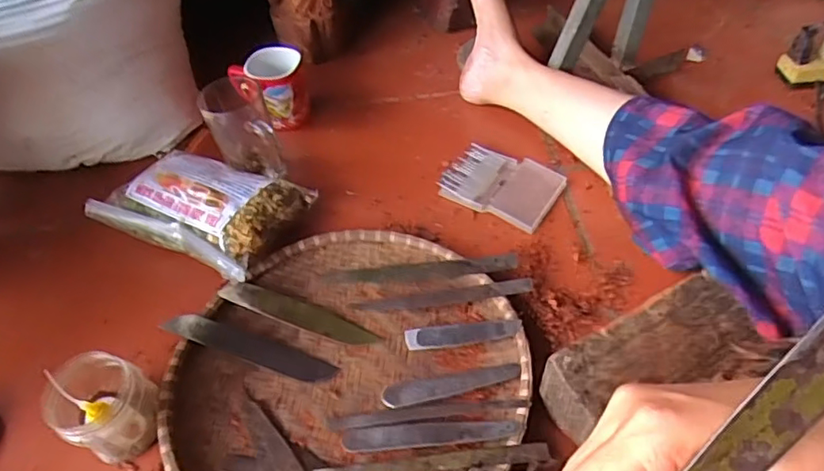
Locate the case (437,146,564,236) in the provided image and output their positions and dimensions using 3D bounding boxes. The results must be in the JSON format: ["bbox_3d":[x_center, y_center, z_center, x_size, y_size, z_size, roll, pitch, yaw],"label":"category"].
[{"bbox_3d":[0.111,-0.065,0.707,0.133,0.018,0.095,23,56,24],"label":"case"}]

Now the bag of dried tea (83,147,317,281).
[{"bbox_3d":[-0.255,-0.032,0.680,0.240,0.069,0.148,17,53,19],"label":"bag of dried tea"}]

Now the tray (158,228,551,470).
[{"bbox_3d":[-0.061,0.121,0.554,0.336,0.031,0.313,-3,49,4],"label":"tray"}]

